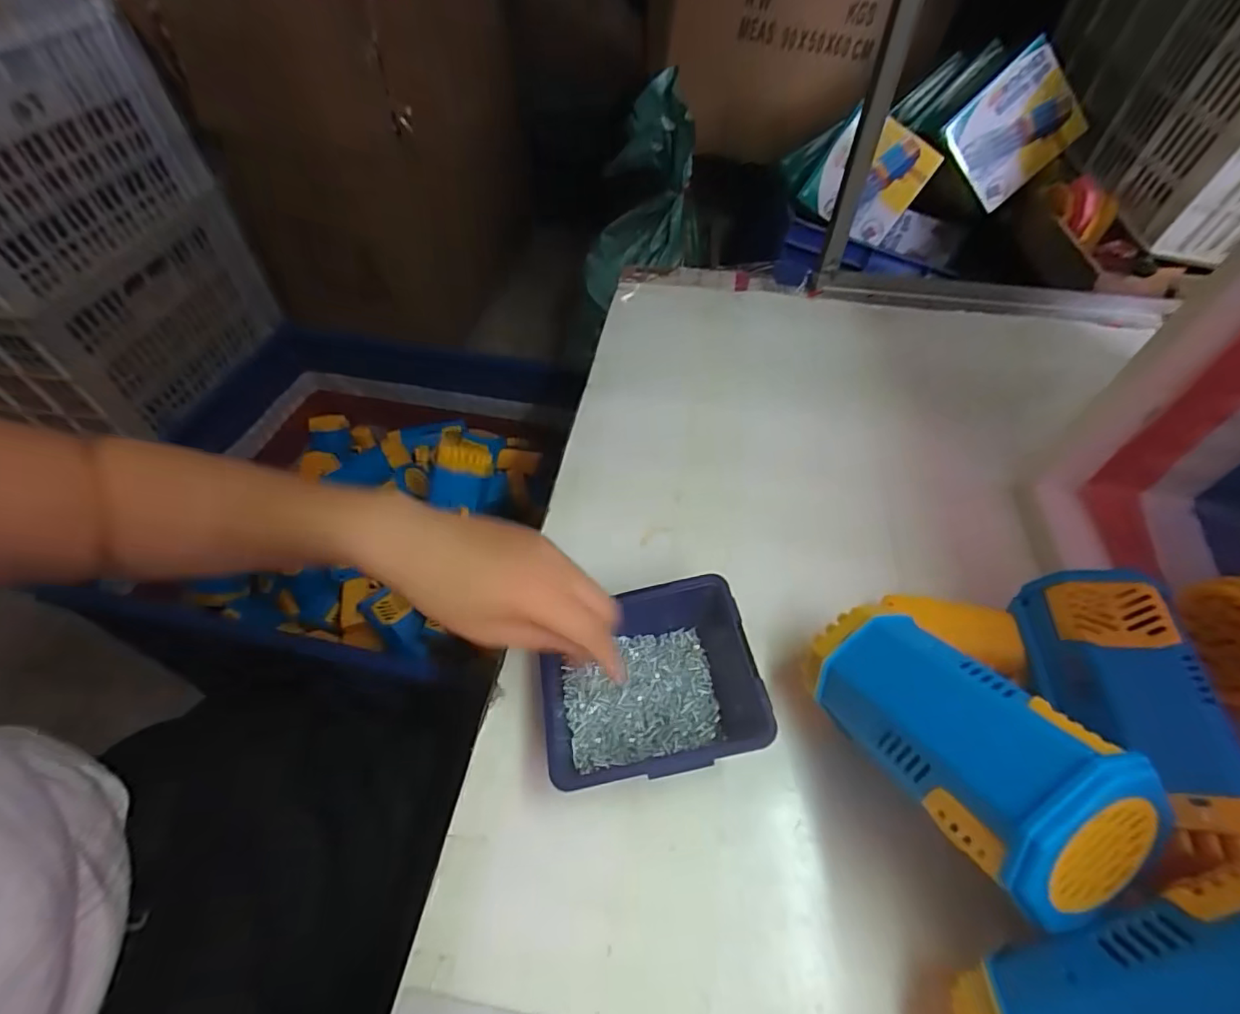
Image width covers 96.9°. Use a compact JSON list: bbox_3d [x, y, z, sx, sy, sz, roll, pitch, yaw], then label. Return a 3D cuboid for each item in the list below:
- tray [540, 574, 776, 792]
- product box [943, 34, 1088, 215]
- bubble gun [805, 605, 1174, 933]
[{"bbox_3d":[0.021,0.110,0.341,0.137,0.056,0.112,-7,51,-4],"label":"tray"},{"bbox_3d":[0.616,-0.591,0.861,0.164,0.159,0.026,39,30,-19],"label":"product box"},{"bbox_3d":[0.158,0.111,0.273,0.068,0.085,0.155,-19,27,-14],"label":"bubble gun"}]

